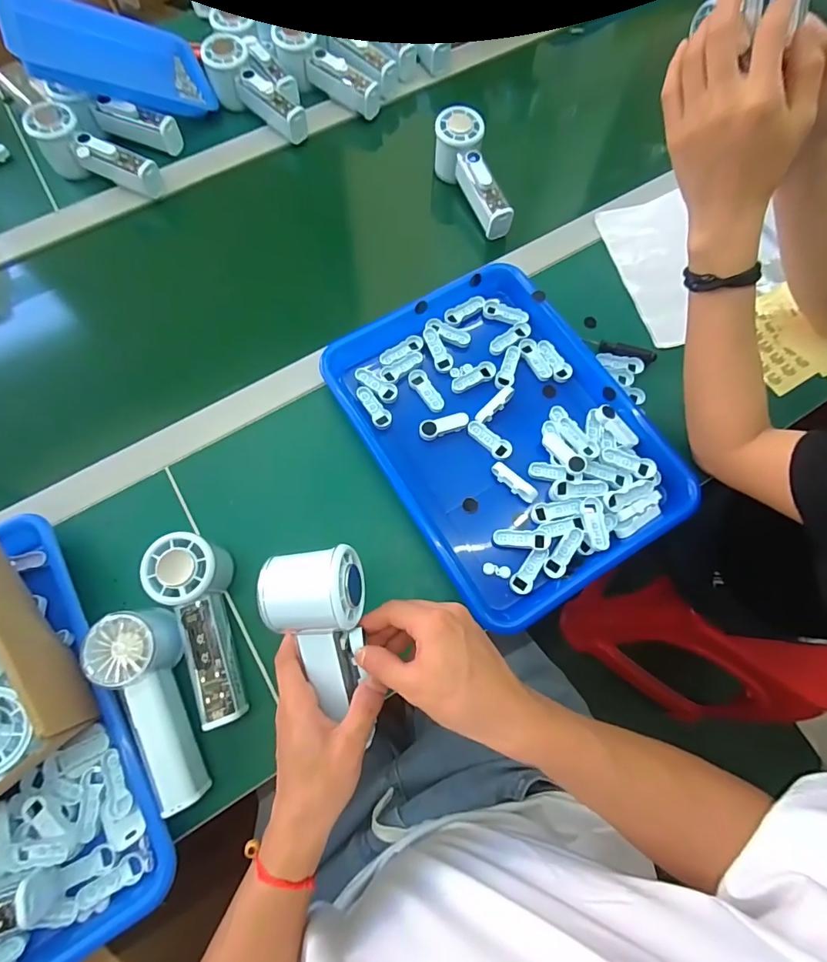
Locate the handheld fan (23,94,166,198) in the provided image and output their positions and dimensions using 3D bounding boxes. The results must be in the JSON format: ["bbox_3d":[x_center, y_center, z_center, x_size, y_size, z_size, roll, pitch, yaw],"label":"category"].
[{"bbox_3d":[-0.382,-0.392,0.572,0.157,0.071,0.053,23,72,-5],"label":"handheld fan"}]

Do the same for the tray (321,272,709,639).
[{"bbox_3d":[0.095,-0.052,0.478,0.263,0.041,0.335,-29,73,-9],"label":"tray"}]

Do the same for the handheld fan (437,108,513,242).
[{"bbox_3d":[0.074,-0.365,0.567,0.054,0.059,0.159,-23,87,-7],"label":"handheld fan"}]

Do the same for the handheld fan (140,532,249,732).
[{"bbox_3d":[-0.178,0.122,0.405,0.055,0.060,0.155,-17,87,-5],"label":"handheld fan"}]

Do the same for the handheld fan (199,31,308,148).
[{"bbox_3d":[-0.199,-0.496,0.601,0.148,0.055,0.050,38,75,-5],"label":"handheld fan"}]

